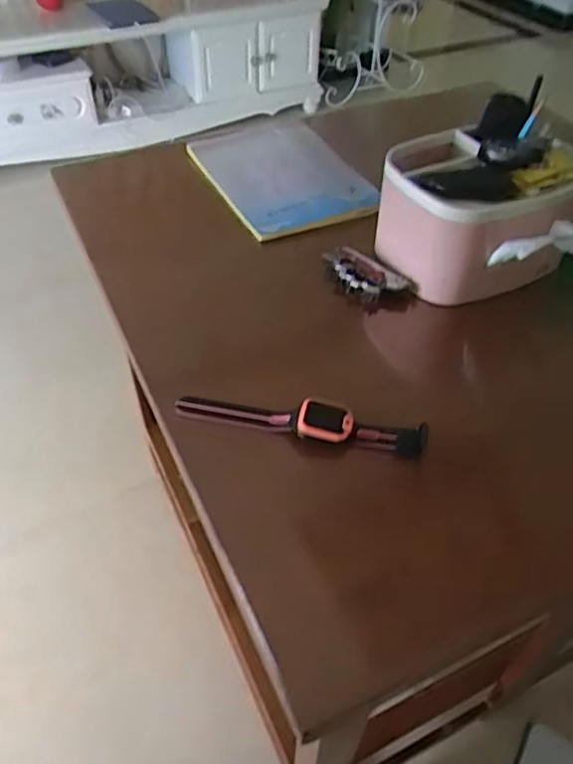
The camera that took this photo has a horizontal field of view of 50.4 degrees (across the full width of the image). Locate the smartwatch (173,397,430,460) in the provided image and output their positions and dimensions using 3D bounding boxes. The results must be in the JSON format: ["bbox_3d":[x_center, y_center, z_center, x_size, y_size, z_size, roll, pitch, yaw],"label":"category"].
[{"bbox_3d":[0.009,0.034,0.528,0.218,0.029,0.028,9,47,7],"label":"smartwatch"}]

